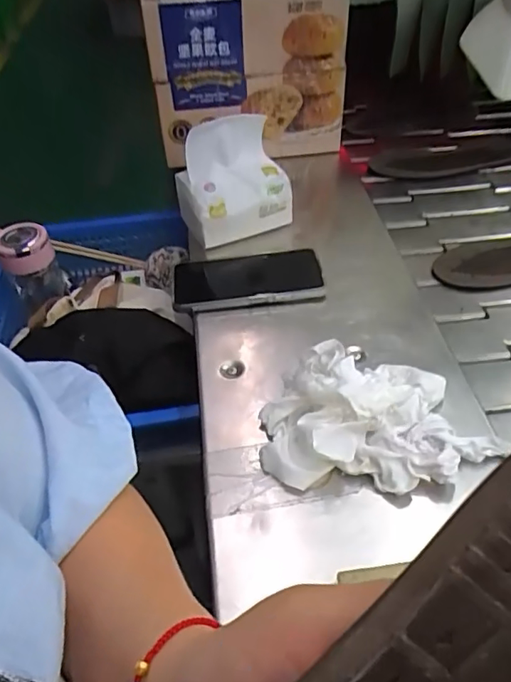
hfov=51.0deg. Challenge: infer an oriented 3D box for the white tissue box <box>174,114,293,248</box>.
[{"bbox_3d":[-0.029,-0.191,0.645,0.122,0.108,0.087,-22,48,-17],"label":"white tissue box"}]

